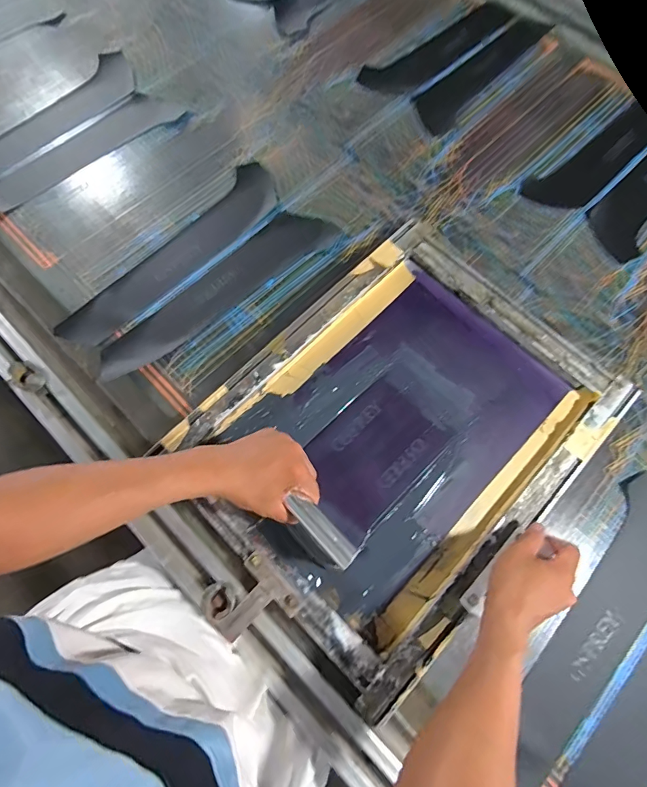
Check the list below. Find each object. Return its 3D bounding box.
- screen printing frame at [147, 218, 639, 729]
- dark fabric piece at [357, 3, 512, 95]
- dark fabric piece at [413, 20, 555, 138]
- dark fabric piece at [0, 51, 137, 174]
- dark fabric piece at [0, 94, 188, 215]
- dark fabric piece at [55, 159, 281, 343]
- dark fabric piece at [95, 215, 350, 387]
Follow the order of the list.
[{"bbox_3d":[0.105,0.041,0.600,0.415,0.035,0.535,43,75,14],"label":"screen printing frame"},{"bbox_3d":[0.242,-0.709,0.893,0.379,0.011,0.096,-35,74,-13],"label":"dark fabric piece"},{"bbox_3d":[0.316,-0.659,0.879,0.090,0.008,0.412,38,74,12],"label":"dark fabric piece"},{"bbox_3d":[-0.531,-0.503,0.809,0.114,0.009,0.435,40,74,13],"label":"dark fabric piece"},{"bbox_3d":[-0.459,-0.438,0.781,0.415,0.020,0.096,-40,75,-14],"label":"dark fabric piece"},{"bbox_3d":[-0.236,-0.229,0.713,0.100,0.009,0.433,40,74,13],"label":"dark fabric piece"},{"bbox_3d":[-0.170,-0.170,0.692,0.425,0.010,0.095,-37,72,-13],"label":"dark fabric piece"}]

